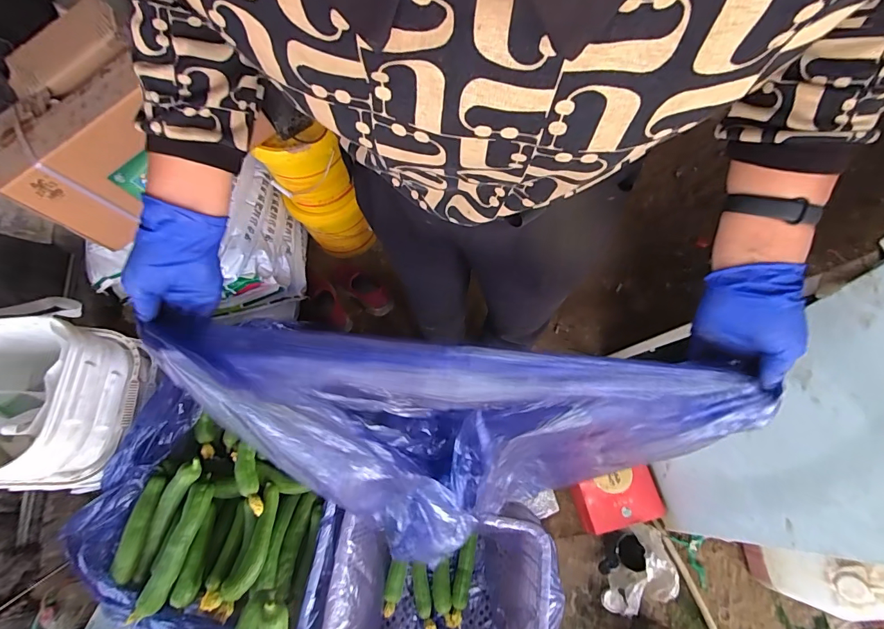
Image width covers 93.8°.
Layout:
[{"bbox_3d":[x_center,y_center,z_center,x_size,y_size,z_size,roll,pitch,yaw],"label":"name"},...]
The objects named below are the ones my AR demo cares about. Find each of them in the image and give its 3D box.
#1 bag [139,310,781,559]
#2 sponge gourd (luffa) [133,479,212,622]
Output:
[{"bbox_3d":[0.012,0.209,0.550,0.569,0.427,0.210,4,66,5],"label":"bag"},{"bbox_3d":[-0.515,0.443,0.790,0.054,0.037,0.237,14,67,9],"label":"sponge gourd (luffa)"}]

